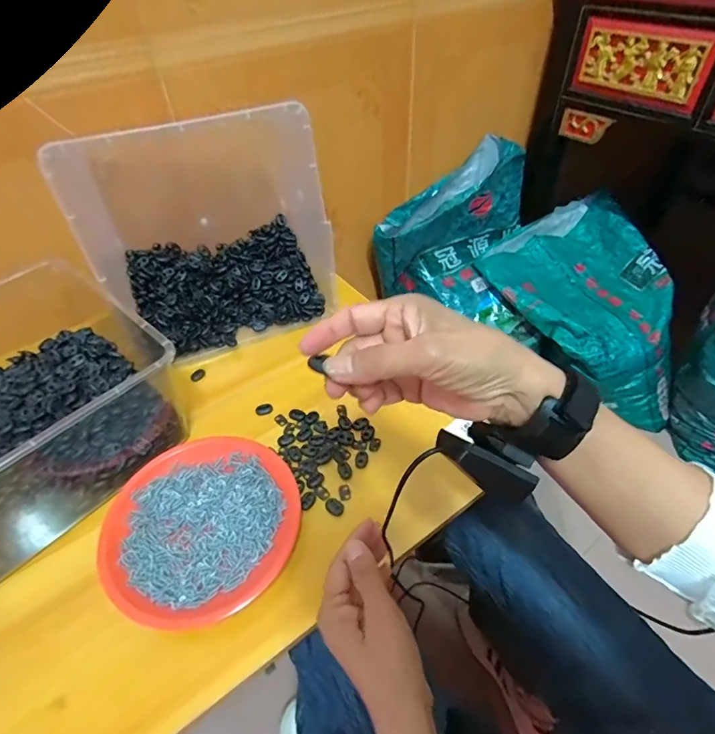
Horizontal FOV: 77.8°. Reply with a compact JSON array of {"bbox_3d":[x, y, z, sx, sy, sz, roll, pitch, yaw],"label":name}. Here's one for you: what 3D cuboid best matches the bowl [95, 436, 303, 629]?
[{"bbox_3d":[-0.164,0.163,0.470,0.182,0.030,0.190,-1,47,1],"label":"bowl"}]

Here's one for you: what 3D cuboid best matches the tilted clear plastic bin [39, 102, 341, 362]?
[{"bbox_3d":[-0.211,-0.199,0.633,0.300,0.268,0.209,-21,49,-17],"label":"tilted clear plastic bin"}]

